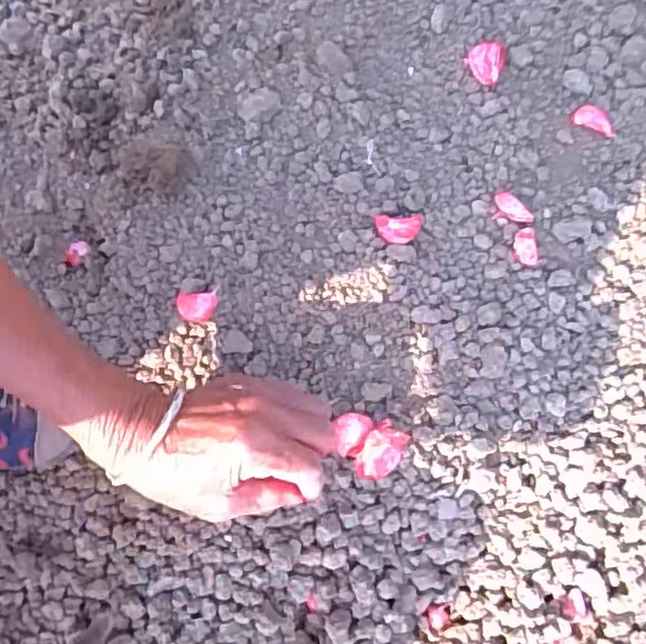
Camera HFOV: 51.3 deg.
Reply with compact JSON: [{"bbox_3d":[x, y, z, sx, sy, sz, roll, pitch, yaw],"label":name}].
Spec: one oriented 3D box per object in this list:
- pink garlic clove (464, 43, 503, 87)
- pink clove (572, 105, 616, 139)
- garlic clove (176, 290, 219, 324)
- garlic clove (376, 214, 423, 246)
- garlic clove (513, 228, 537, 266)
[{"bbox_3d":[0.119,-0.192,0.500,0.025,0.021,0.027,21,80,4],"label":"pink garlic clove"},{"bbox_3d":[0.198,-0.146,0.489,0.032,0.011,0.016,15,80,3],"label":"pink clove"},{"bbox_3d":[-0.086,-0.010,0.460,0.029,0.015,0.020,-2,80,0],"label":"garlic clove"},{"bbox_3d":[0.051,-0.064,0.468,0.031,0.023,0.017,6,80,1],"label":"garlic clove"},{"bbox_3d":[0.140,-0.052,0.466,0.015,0.010,0.024,-6,80,-1],"label":"garlic clove"}]

